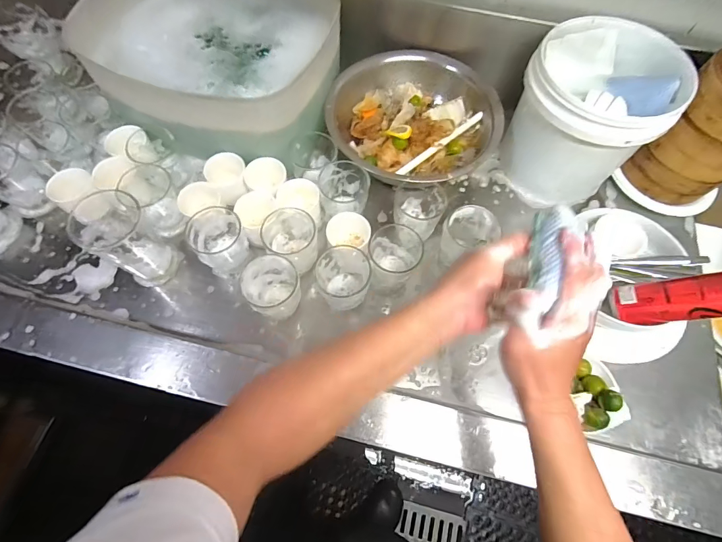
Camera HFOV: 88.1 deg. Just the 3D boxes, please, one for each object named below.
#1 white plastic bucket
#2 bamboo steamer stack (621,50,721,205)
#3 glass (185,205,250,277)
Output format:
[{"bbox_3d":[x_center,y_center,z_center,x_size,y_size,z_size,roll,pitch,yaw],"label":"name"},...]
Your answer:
[{"bbox_3d":[0.358,-0.247,0.619,0.198,0.201,0.207,0,67,-1],"label":"white plastic bucket"},{"bbox_3d":[0.561,-0.223,0.601,0.154,0.186,0.152,-36,72,-15],"label":"bamboo steamer stack"},{"bbox_3d":[-0.214,-0.044,0.572,0.075,0.076,0.081,0,67,-1],"label":"glass"}]

